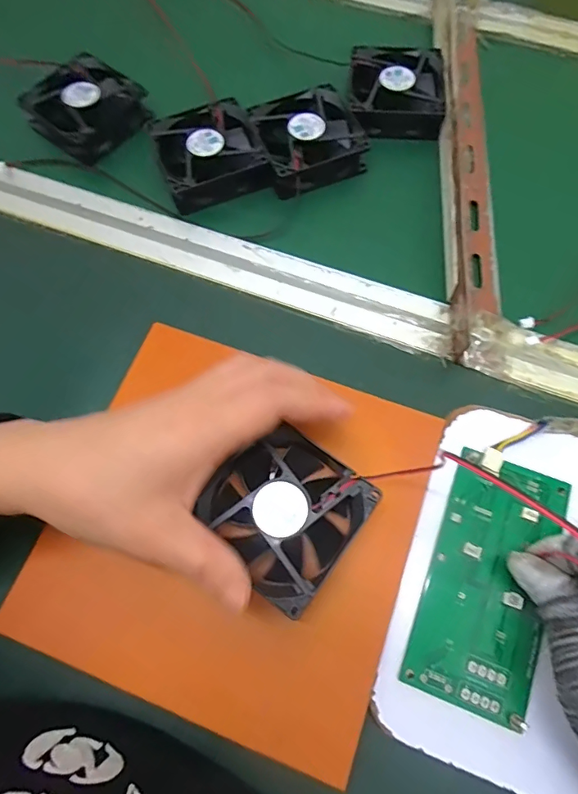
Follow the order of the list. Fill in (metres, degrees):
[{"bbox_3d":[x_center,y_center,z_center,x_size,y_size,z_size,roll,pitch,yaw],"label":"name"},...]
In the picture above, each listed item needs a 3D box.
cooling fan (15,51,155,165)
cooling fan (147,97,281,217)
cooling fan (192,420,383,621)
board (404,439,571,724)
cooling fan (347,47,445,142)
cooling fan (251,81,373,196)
[{"bbox_3d":[-0.175,-0.251,0.410,0.083,0.033,0.086,41,73,15],"label":"cooling fan"},{"bbox_3d":[-0.063,-0.200,0.390,0.082,0.028,0.082,-19,69,-5],"label":"cooling fan"},{"bbox_3d":[-0.004,0.062,0.267,0.082,0.031,0.080,37,74,15],"label":"cooling fan"},{"bbox_3d":[0.113,0.100,0.264,0.064,0.009,0.134,19,72,9],"label":"board"},{"bbox_3d":[0.094,-0.267,0.408,0.079,0.021,0.085,5,69,4],"label":"cooling fan"},{"bbox_3d":[0.017,-0.212,0.391,0.080,0.024,0.086,-20,69,-5],"label":"cooling fan"}]

